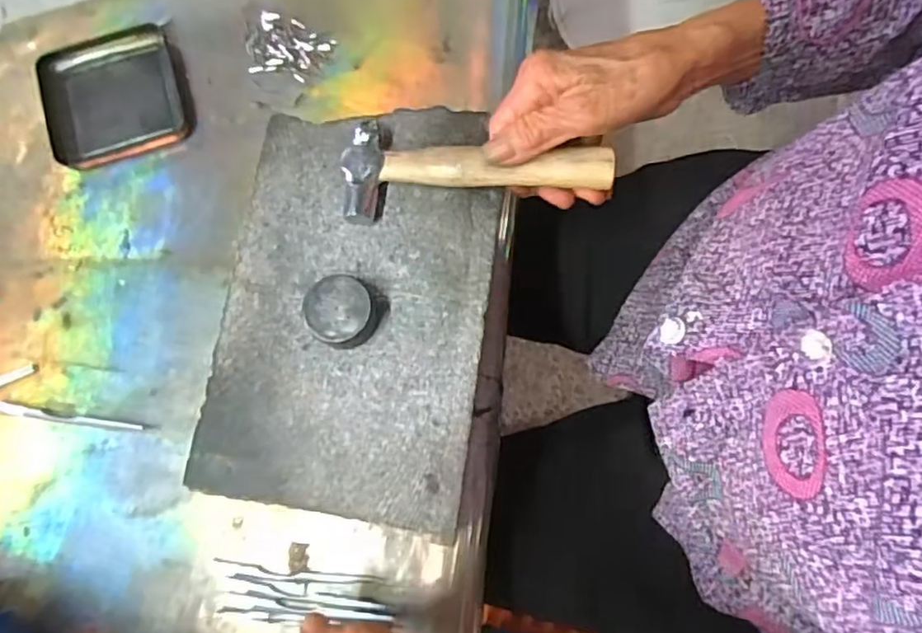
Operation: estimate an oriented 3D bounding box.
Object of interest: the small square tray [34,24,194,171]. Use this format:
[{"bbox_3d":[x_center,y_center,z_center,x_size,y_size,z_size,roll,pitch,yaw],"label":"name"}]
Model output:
[{"bbox_3d":[-0.260,-0.164,0.453,0.104,0.013,0.100,-16,78,-2],"label":"small square tray"}]

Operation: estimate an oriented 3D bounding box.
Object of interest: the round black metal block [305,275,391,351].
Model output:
[{"bbox_3d":[-0.066,-0.004,0.335,0.038,0.022,0.039,-1,76,4],"label":"round black metal block"}]

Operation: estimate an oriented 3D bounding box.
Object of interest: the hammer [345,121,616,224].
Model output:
[{"bbox_3d":[0.008,-0.085,0.342,0.150,0.015,0.057,1,77,9],"label":"hammer"}]

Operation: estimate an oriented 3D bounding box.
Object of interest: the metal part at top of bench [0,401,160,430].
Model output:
[{"bbox_3d":[-0.254,0.067,0.396,0.111,0.007,0.008,7,77,6],"label":"metal part at top of bench"}]

